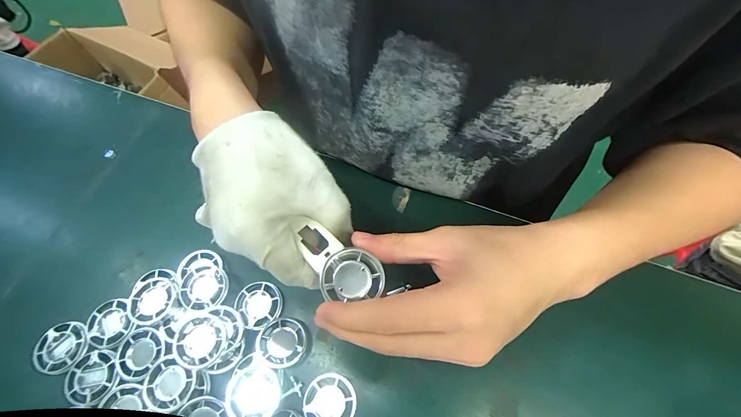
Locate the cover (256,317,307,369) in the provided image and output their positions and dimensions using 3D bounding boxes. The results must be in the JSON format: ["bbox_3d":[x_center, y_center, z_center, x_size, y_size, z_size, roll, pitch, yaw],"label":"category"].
[{"bbox_3d":[-0.070,0.106,0.263,0.038,0.005,0.036,-1,66,2],"label":"cover"}]

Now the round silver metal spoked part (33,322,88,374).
[{"bbox_3d":[-0.253,0.115,0.272,0.041,0.006,0.038,-1,64,1],"label":"round silver metal spoked part"}]

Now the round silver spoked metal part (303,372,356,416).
[{"bbox_3d":[-0.031,0.145,0.247,0.038,0.004,0.038,-1,66,2],"label":"round silver spoked metal part"}]

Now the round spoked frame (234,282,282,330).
[{"bbox_3d":[-0.095,0.080,0.275,0.039,0.011,0.038,-1,66,2],"label":"round spoked frame"}]

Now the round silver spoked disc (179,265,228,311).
[{"bbox_3d":[-0.140,0.065,0.274,0.040,0.004,0.036,18,68,10],"label":"round silver spoked disc"}]

